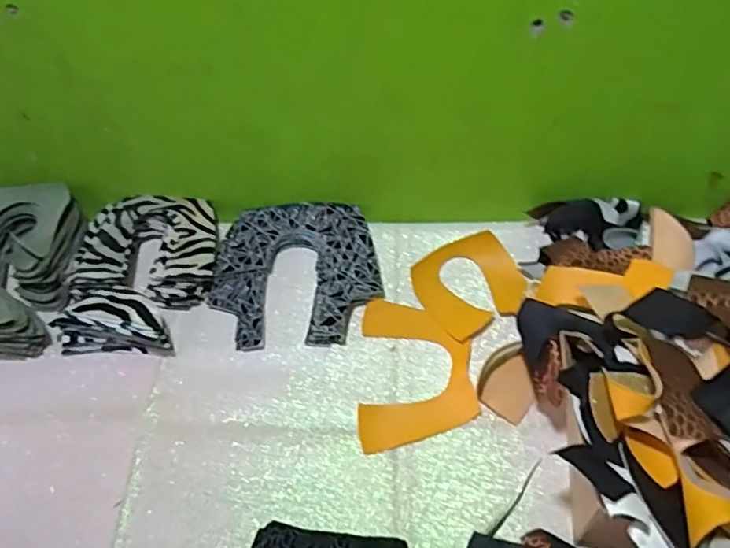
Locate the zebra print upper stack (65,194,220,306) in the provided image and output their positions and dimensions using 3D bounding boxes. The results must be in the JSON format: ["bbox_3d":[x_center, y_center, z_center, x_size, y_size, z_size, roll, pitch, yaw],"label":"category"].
[{"bbox_3d":[-0.258,-0.033,0.719,0.167,0.033,0.137,2,54,6],"label":"zebra print upper stack"}]

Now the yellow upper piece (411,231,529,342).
[{"bbox_3d":[0.120,0.010,0.683,0.113,0.023,0.114,-24,55,-13],"label":"yellow upper piece"}]

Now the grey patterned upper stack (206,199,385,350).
[{"bbox_3d":[-0.080,-0.003,0.701,0.188,0.034,0.184,-4,53,1],"label":"grey patterned upper stack"}]

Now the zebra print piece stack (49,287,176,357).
[{"bbox_3d":[-0.277,0.048,0.666,0.134,0.055,0.069,2,54,5],"label":"zebra print piece stack"}]

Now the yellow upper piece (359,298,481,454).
[{"bbox_3d":[0.055,0.100,0.628,0.115,0.008,0.167,-2,53,3],"label":"yellow upper piece"}]

